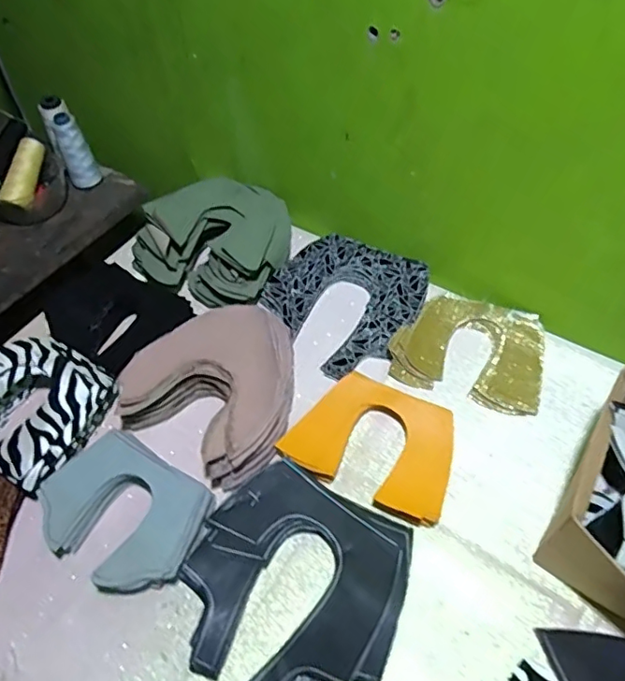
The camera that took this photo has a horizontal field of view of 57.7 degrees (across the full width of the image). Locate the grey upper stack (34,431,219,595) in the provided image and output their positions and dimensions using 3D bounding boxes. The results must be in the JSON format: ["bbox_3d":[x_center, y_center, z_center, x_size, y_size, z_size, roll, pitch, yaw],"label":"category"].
[{"bbox_3d":[-0.181,0.166,0.546,0.159,0.033,0.118,27,59,22],"label":"grey upper stack"}]

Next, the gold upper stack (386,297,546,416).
[{"bbox_3d":[0.183,0.008,0.657,0.164,0.028,0.130,14,55,15],"label":"gold upper stack"}]

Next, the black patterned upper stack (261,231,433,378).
[{"bbox_3d":[0.038,-0.051,0.707,0.179,0.024,0.184,25,59,22],"label":"black patterned upper stack"}]

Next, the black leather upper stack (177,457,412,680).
[{"bbox_3d":[-0.018,0.219,0.511,0.189,0.026,0.183,19,57,18],"label":"black leather upper stack"}]

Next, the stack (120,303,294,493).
[{"bbox_3d":[-0.099,0.047,0.621,0.179,0.051,0.180,27,59,23],"label":"stack"}]

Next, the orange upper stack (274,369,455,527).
[{"bbox_3d":[0.064,0.104,0.582,0.163,0.026,0.117,21,57,19],"label":"orange upper stack"}]

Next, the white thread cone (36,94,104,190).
[{"bbox_3d":[-0.371,-0.296,0.871,0.051,0.125,0.056,-22,54,-12],"label":"white thread cone"}]

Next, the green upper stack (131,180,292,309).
[{"bbox_3d":[-0.121,-0.141,0.740,0.178,0.073,0.181,23,58,21],"label":"green upper stack"}]

